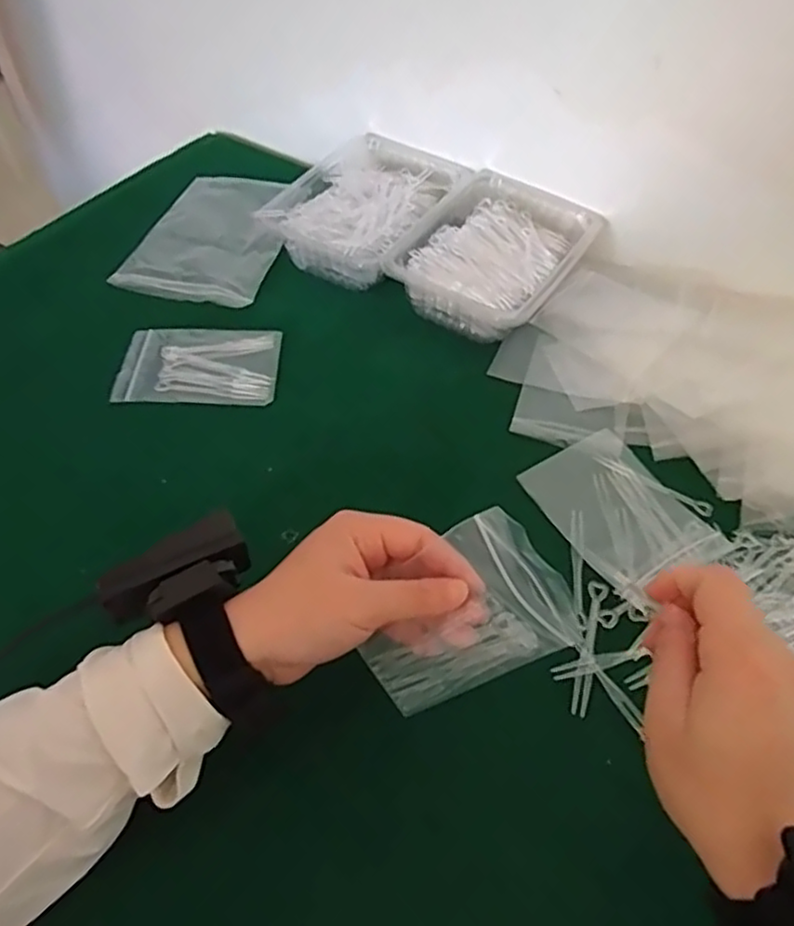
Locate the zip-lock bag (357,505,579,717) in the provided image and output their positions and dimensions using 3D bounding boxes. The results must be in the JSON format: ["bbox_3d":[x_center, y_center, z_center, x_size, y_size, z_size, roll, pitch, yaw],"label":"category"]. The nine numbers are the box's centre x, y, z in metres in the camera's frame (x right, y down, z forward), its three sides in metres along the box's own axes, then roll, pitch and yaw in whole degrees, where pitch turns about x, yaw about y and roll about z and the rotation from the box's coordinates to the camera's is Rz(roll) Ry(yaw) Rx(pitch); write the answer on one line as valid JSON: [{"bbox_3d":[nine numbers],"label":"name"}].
[{"bbox_3d":[0.027,0.078,0.347,0.077,0.115,0.014,53,27,-7],"label":"zip-lock bag"}]

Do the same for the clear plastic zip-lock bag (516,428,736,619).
[{"bbox_3d":[0.152,0.032,0.460,0.087,0.011,0.116,-25,56,-20],"label":"clear plastic zip-lock bag"}]

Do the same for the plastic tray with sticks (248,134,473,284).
[{"bbox_3d":[-0.024,-0.233,0.631,0.130,0.050,0.178,27,55,19],"label":"plastic tray with sticks"}]

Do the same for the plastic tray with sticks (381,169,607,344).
[{"bbox_3d":[0.087,-0.176,0.595,0.131,0.056,0.178,26,55,18],"label":"plastic tray with sticks"}]

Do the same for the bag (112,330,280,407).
[{"bbox_3d":[-0.154,-0.077,0.536,0.117,0.005,0.079,1,51,-1],"label":"bag"}]

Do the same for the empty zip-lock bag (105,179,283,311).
[{"bbox_3d":[-0.166,-0.213,0.633,0.123,0.012,0.190,11,51,7],"label":"empty zip-lock bag"}]

